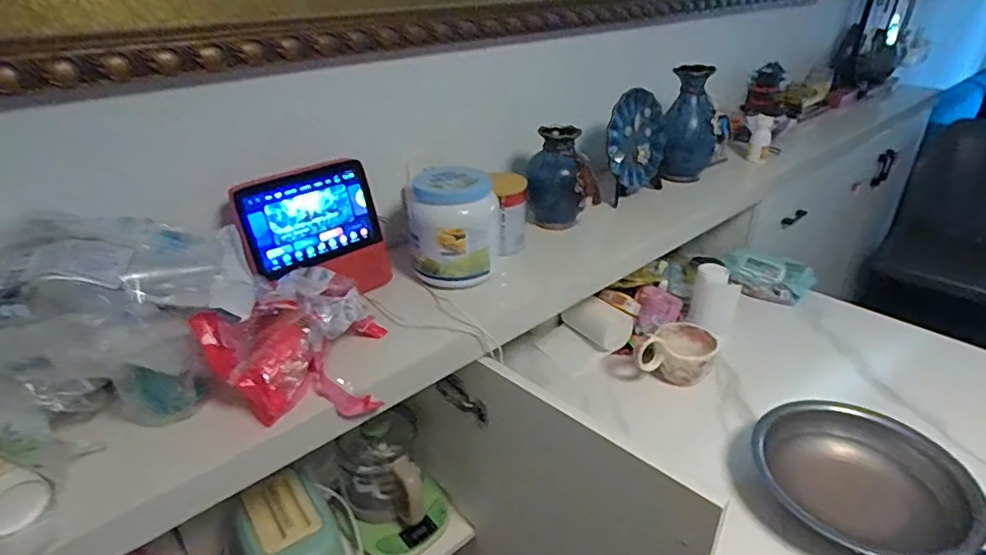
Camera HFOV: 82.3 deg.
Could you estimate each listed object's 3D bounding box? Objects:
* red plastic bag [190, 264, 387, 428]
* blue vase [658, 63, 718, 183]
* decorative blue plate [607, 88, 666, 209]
[{"bbox_3d":[-0.237,0.080,0.688,0.207,0.124,0.175,-12,30,-18],"label":"red plastic bag"},{"bbox_3d":[0.440,-0.333,1.248,0.109,0.231,0.104,10,31,20],"label":"blue vase"},{"bbox_3d":[0.305,-0.281,1.184,0.193,0.210,0.023,-26,37,-38],"label":"decorative blue plate"}]

